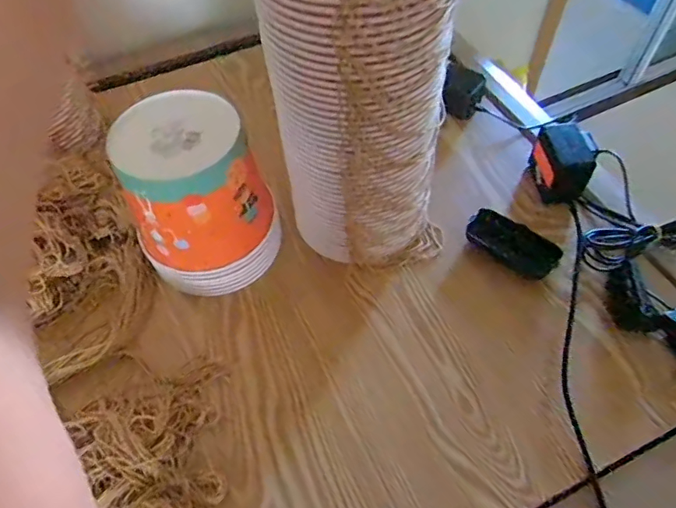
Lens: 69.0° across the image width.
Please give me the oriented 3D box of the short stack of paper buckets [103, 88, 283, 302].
[{"bbox_3d":[-0.149,-0.056,0.544,0.159,0.185,0.139,-20,58,-11],"label":"short stack of paper buckets"}]

